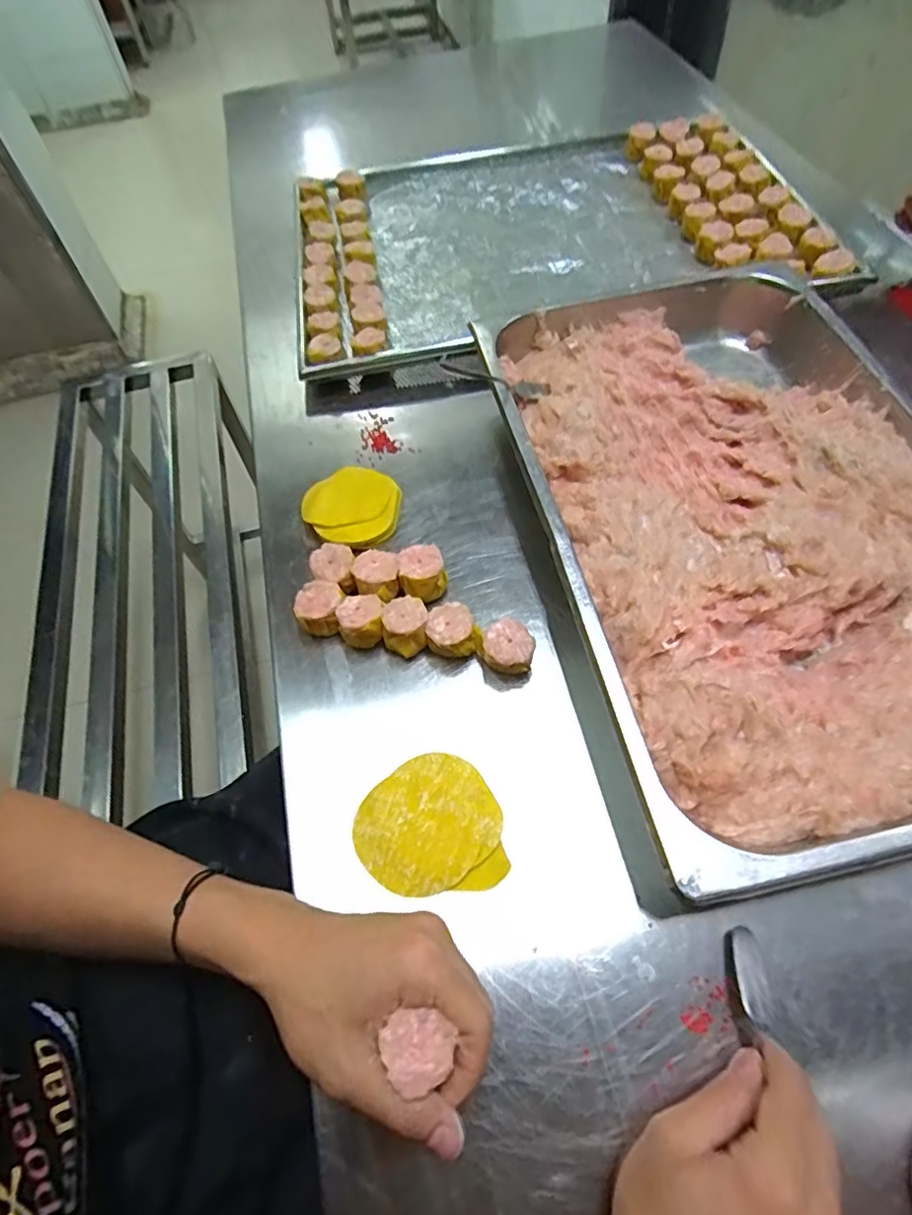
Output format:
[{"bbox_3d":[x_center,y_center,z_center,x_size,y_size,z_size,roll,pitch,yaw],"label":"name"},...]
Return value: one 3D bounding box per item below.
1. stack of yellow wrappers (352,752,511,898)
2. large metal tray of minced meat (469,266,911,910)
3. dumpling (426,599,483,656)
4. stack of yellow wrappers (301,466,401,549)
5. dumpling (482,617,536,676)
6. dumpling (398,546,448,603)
[{"bbox_3d":[-0.018,0.143,0.391,0.094,0.007,0.085,-7,59,0],"label":"stack of yellow wrappers"},{"bbox_3d":[0.227,-0.083,0.475,0.330,0.068,0.525,-12,60,-3],"label":"large metal tray of minced meat"},{"bbox_3d":[-0.004,0.020,0.451,0.037,0.031,0.038,-2,60,3],"label":"dumpling"},{"bbox_3d":[-0.093,-0.091,0.531,0.090,0.015,0.082,39,69,23],"label":"stack of yellow wrappers"},{"bbox_3d":[0.040,0.032,0.441,0.036,0.035,0.034,-2,60,3],"label":"dumpling"},{"bbox_3d":[-0.027,-0.026,0.480,0.037,0.035,0.037,-2,60,3],"label":"dumpling"}]

